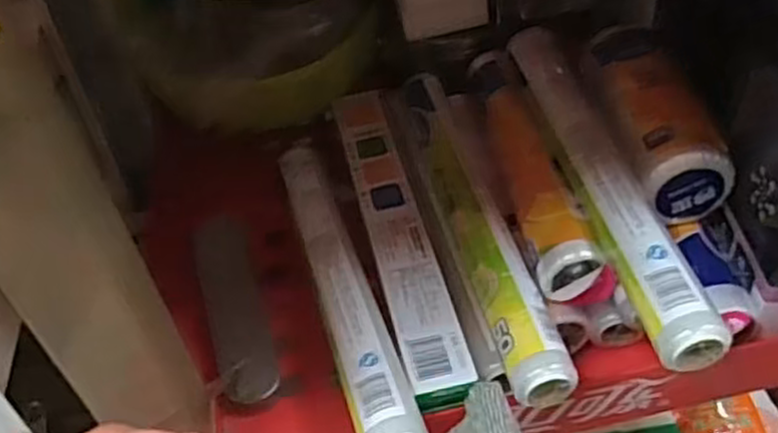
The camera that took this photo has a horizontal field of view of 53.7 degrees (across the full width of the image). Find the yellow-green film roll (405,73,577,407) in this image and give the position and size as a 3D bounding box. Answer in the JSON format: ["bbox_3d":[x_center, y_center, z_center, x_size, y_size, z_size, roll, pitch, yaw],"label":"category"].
[{"bbox_3d":[0.060,-0.003,0.532,0.039,0.029,0.291,-11,45,-4],"label":"yellow-green film roll"}]

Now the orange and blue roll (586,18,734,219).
[{"bbox_3d":[0.186,-0.071,0.553,0.064,0.047,0.164,-8,45,0],"label":"orange and blue roll"}]

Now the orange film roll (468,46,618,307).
[{"bbox_3d":[0.100,-0.041,0.556,0.044,0.044,0.263,-9,45,-2],"label":"orange film roll"}]

